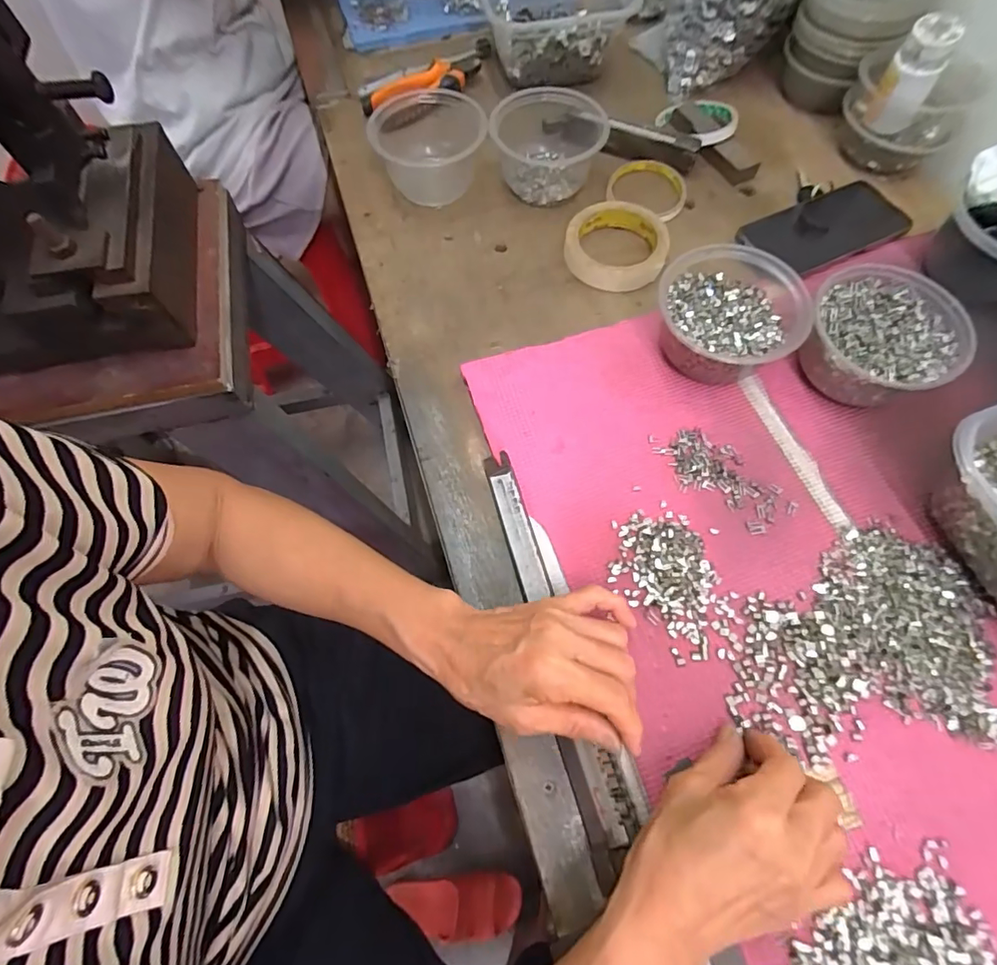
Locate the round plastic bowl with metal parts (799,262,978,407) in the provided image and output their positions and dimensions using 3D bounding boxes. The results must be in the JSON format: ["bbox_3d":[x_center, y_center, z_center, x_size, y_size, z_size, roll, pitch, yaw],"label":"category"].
[{"bbox_3d":[0.306,-0.115,0.419,0.109,0.056,0.114,-1,67,2],"label":"round plastic bowl with metal parts"}]

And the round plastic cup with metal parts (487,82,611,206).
[{"bbox_3d":[0.054,-0.356,0.533,0.109,0.059,0.110,7,67,6],"label":"round plastic cup with metal parts"}]

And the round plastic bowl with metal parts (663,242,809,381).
[{"bbox_3d":[0.191,-0.136,0.430,0.109,0.058,0.115,-1,67,2],"label":"round plastic bowl with metal parts"}]

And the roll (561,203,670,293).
[{"bbox_3d":[0.115,-0.234,0.504,0.095,0.021,0.093,-1,67,2],"label":"roll"}]

